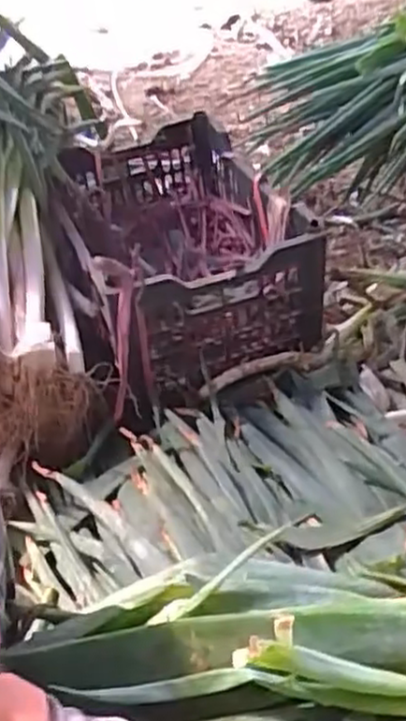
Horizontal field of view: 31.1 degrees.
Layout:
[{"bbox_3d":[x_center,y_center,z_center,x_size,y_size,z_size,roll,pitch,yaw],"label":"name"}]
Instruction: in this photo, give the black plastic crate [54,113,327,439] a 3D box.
[{"bbox_3d":[-0.048,-0.184,1.222,0.332,0.249,0.544,-14,45,-14],"label":"black plastic crate"}]

